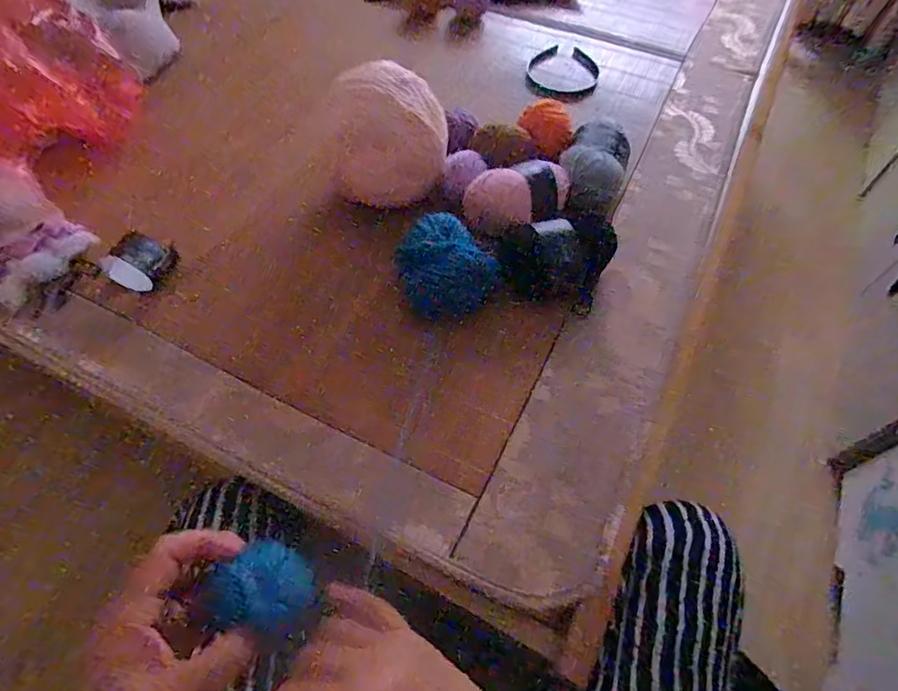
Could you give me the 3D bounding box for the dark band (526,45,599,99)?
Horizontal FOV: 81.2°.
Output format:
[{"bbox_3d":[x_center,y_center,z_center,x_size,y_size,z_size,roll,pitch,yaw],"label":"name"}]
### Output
[{"bbox_3d":[0.182,-0.438,0.830,0.109,0.016,0.124,14,59,7],"label":"dark band"}]

